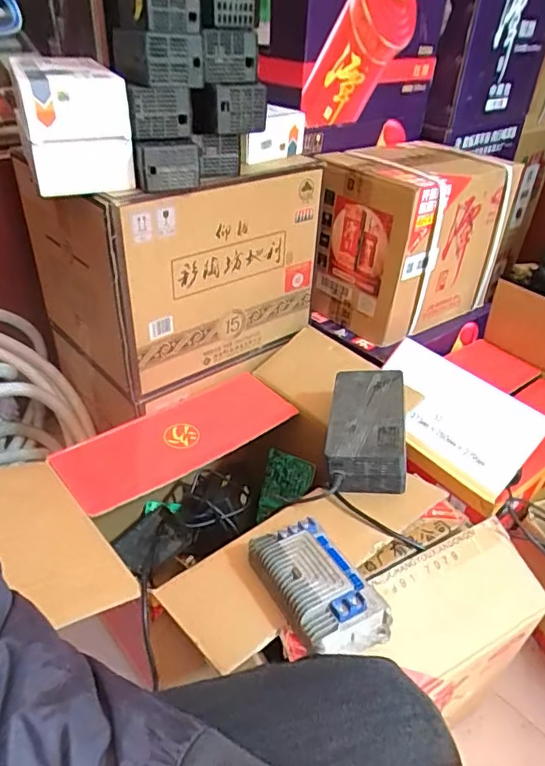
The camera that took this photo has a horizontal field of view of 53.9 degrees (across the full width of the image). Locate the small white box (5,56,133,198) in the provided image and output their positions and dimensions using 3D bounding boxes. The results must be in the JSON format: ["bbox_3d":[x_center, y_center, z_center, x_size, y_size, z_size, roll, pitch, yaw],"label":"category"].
[{"bbox_3d":[-0.255,-0.328,0.684,0.117,0.131,0.150,-13,39,-21],"label":"small white box"}]

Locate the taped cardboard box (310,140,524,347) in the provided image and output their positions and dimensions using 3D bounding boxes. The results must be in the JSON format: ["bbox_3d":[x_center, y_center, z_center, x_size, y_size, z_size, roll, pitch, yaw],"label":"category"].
[{"bbox_3d":[0.263,-0.278,1.039,0.324,0.297,0.216,-25,45,-33],"label":"taped cardboard box"}]

